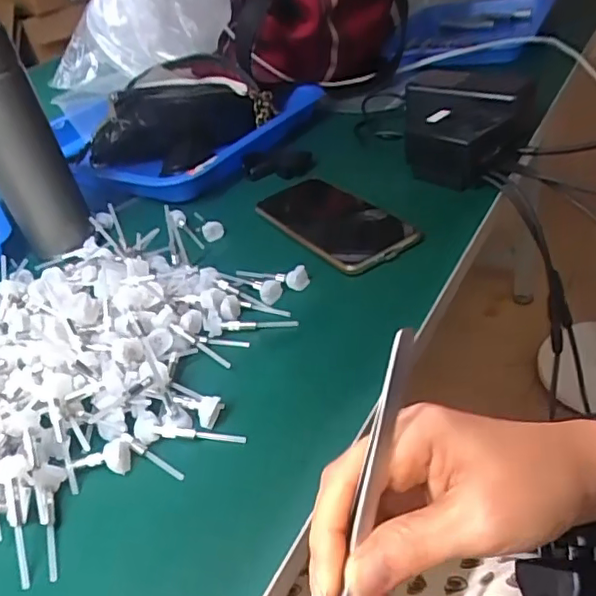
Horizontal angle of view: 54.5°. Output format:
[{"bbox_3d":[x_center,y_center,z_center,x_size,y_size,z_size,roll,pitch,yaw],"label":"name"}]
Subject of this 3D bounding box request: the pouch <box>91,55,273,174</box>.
[{"bbox_3d":[-0.146,-0.217,0.688,0.221,0.088,0.093,-15,38,-5],"label":"pouch"}]

